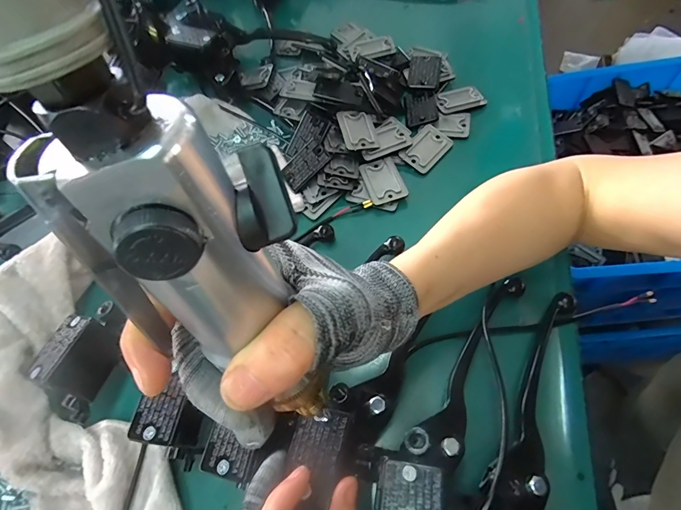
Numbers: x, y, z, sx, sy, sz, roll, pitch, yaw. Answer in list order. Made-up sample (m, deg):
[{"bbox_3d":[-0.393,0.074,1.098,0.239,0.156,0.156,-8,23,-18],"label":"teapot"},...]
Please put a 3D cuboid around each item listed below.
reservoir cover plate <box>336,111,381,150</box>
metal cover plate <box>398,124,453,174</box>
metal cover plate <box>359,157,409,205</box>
[{"bbox_3d":[0.018,-0.131,0.402,0.034,0.005,0.050,-15,68,-10],"label":"reservoir cover plate"},{"bbox_3d":[0.090,-0.111,0.403,0.035,0.005,0.052,41,75,7],"label":"metal cover plate"},{"bbox_3d":[0.043,-0.075,0.388,0.036,0.004,0.052,-21,61,1],"label":"metal cover plate"}]

